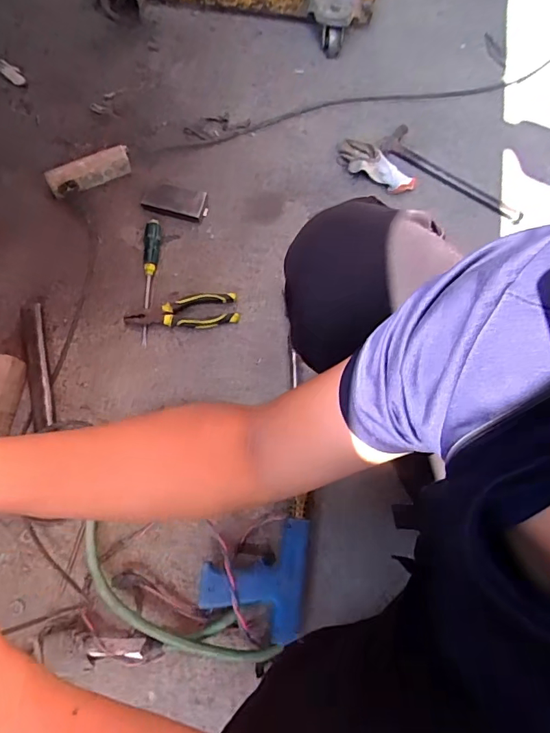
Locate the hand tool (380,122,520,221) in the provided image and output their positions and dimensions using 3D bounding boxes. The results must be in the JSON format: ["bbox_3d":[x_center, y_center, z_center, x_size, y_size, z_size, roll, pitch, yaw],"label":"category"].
[{"bbox_3d":[0.359,-0.383,0.962,0.313,0.031,0.068,36,73,7],"label":"hand tool"}]

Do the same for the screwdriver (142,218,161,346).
[{"bbox_3d":[-0.228,-0.162,0.863,0.027,0.034,0.248,1,72,-4],"label":"screwdriver"}]

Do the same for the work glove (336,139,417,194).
[{"bbox_3d":[0.198,-0.401,0.957,0.177,0.044,0.071,35,74,8],"label":"work glove"}]

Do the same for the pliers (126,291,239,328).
[{"bbox_3d":[-0.165,-0.098,0.847,0.194,0.024,0.059,-7,72,-4],"label":"pliers"}]

